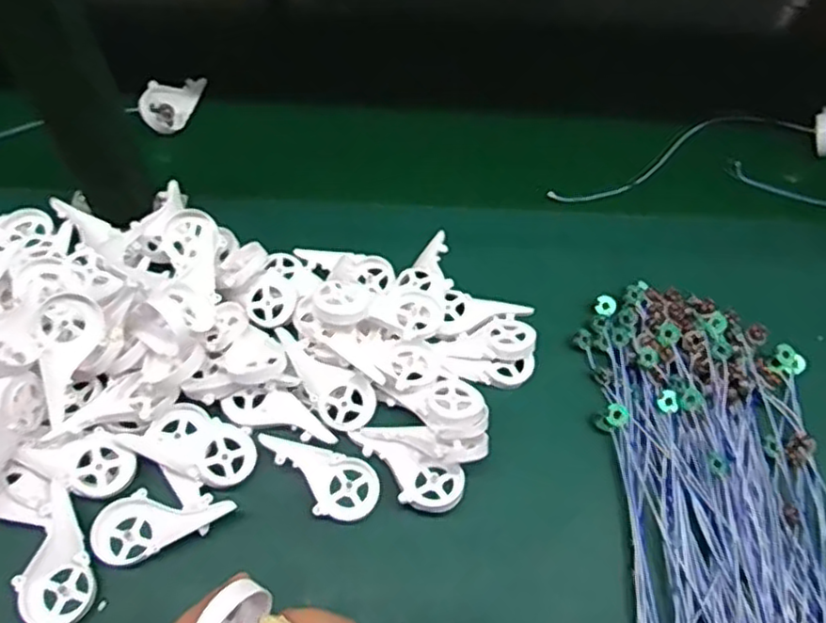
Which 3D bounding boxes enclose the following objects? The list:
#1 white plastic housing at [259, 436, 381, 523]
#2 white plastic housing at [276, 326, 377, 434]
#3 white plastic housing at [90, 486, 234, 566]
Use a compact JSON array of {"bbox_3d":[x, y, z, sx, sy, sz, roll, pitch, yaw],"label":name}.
[{"bbox_3d":[-0.070,0.122,0.487,0.090,0.009,0.047,13,59,4],"label":"white plastic housing"},{"bbox_3d":[-0.069,0.050,0.513,0.095,0.013,0.041,44,67,1],"label":"white plastic housing"},{"bbox_3d":[-0.176,0.142,0.469,0.091,0.013,0.044,-24,64,-17],"label":"white plastic housing"}]

